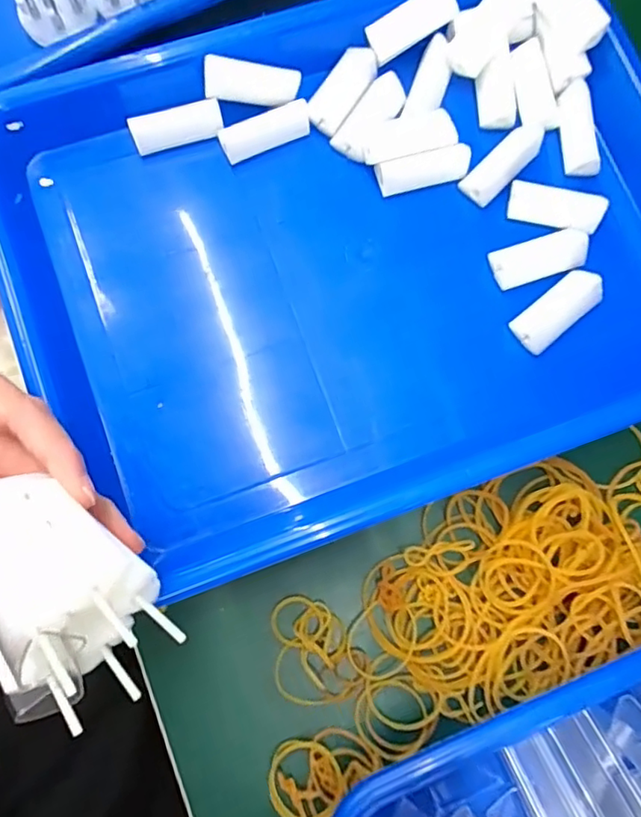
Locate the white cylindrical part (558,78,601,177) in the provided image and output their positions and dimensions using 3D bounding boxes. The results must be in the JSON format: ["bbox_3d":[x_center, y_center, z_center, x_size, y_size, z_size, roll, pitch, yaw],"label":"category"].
[{"bbox_3d":[0.135,-0.146,0.293,0.015,0.014,0.046,-6,79,-4],"label":"white cylindrical part"}]

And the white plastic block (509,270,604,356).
[{"bbox_3d":[0.116,-0.048,0.273,0.045,0.010,0.021,-38,83,-9],"label":"white plastic block"}]

